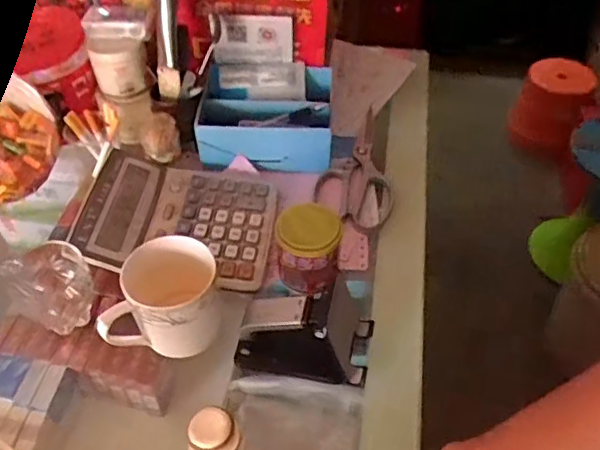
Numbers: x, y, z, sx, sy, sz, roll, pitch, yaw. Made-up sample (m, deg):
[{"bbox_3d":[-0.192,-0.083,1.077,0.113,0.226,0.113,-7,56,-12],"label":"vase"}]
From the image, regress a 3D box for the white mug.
[{"bbox_3d":[-0.119,0.067,0.528,0.094,0.074,0.089,-3,47,-2],"label":"white mug"}]

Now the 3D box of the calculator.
[{"bbox_3d":[-0.128,-0.009,0.629,0.196,0.045,0.163,5,47,6],"label":"calculator"}]

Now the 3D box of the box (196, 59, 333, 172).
[{"bbox_3d":[-0.039,-0.138,0.716,0.154,0.076,0.124,3,47,4],"label":"box"}]

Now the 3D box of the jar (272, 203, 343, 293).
[{"bbox_3d":[0.009,0.021,0.566,0.062,0.066,0.066,-1,47,1],"label":"jar"}]

